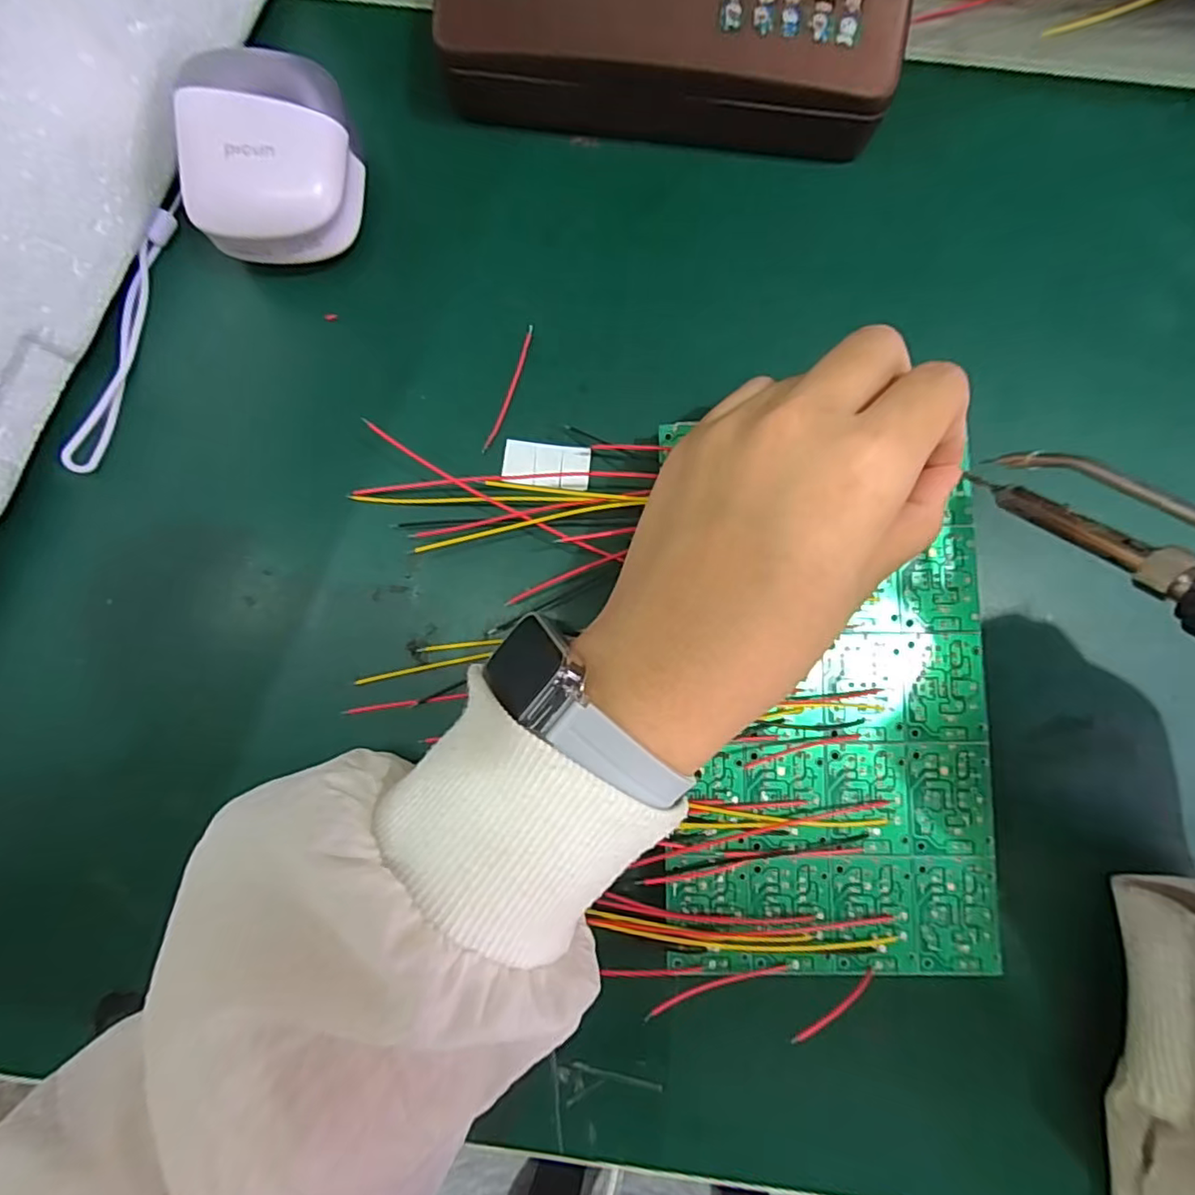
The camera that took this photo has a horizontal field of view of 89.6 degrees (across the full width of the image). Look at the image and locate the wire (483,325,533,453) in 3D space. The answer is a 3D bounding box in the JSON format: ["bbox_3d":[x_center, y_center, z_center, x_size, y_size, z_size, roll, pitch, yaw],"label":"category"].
[{"bbox_3d":[-0.031,-0.074,0.213,0.004,0.004,0.048,19,85,2],"label":"wire"}]

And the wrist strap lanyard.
[{"bbox_3d":[-0.168,-0.091,0.215,0.007,0.010,0.097,14,85,2],"label":"wrist strap lanyard"}]

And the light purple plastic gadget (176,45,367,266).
[{"bbox_3d":[-0.108,-0.147,0.204,0.053,0.038,0.064,9,85,1],"label":"light purple plastic gadget"}]

